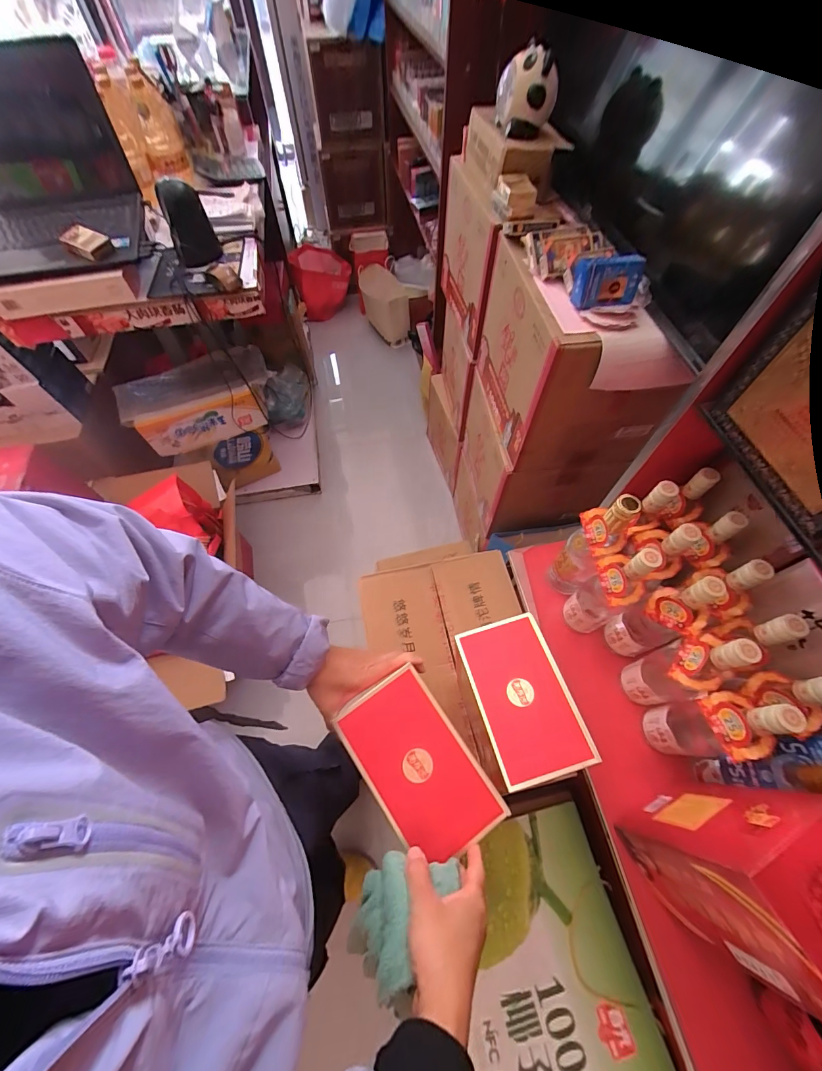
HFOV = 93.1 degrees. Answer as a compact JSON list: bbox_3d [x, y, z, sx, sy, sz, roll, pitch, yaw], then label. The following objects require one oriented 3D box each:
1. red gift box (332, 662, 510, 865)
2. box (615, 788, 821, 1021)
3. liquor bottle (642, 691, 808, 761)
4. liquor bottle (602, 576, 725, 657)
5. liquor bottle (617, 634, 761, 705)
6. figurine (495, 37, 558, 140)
[{"bbox_3d":[0.009,0.249,0.425,0.106,0.031,0.181,-33,65,-16],"label":"red gift box"},{"bbox_3d":[0.380,0.381,0.435,0.128,0.255,0.126,-27,64,-13],"label":"box"},{"bbox_3d":[0.403,0.257,0.522,0.058,0.250,0.072,1,61,1],"label":"liquor bottle"},{"bbox_3d":[0.380,0.123,0.587,0.067,0.235,0.073,-23,63,-11],"label":"liquor bottle"},{"bbox_3d":[0.389,0.192,0.554,0.064,0.244,0.071,-14,61,-7],"label":"liquor bottle"},{"bbox_3d":[0.217,-0.832,0.733,0.108,0.105,0.069,8,61,5],"label":"figurine"}]

